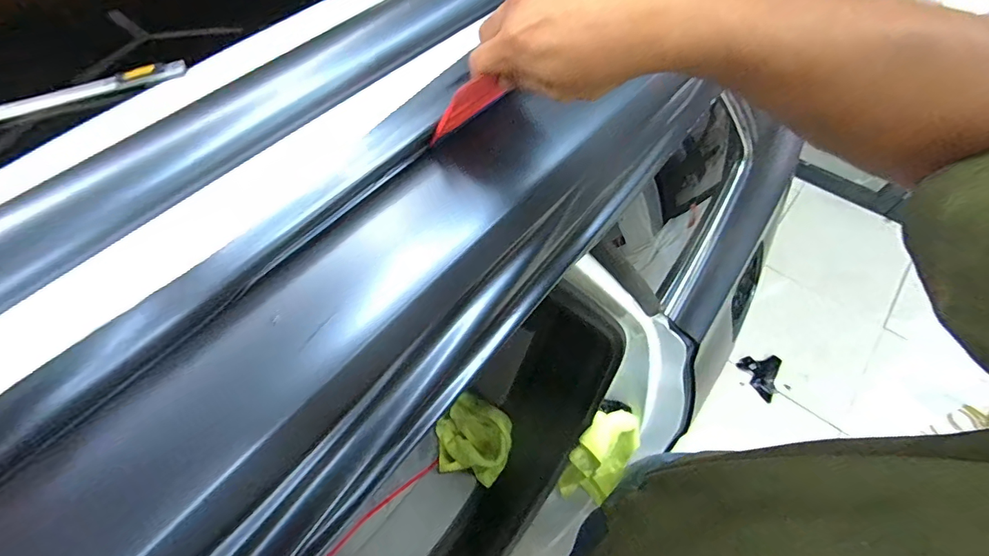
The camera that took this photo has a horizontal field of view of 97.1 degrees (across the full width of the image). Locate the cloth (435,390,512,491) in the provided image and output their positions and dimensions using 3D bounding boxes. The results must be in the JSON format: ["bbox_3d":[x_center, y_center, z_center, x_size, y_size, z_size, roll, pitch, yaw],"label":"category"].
[{"bbox_3d":[-0.059,0.382,1.047,0.206,0.221,0.056,40,27,23],"label":"cloth"}]

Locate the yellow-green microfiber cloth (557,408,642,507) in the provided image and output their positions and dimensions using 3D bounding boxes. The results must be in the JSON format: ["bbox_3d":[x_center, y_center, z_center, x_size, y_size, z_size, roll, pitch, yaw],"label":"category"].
[{"bbox_3d":[0.224,0.382,0.911,0.119,0.224,0.164,36,66,22],"label":"yellow-green microfiber cloth"}]

